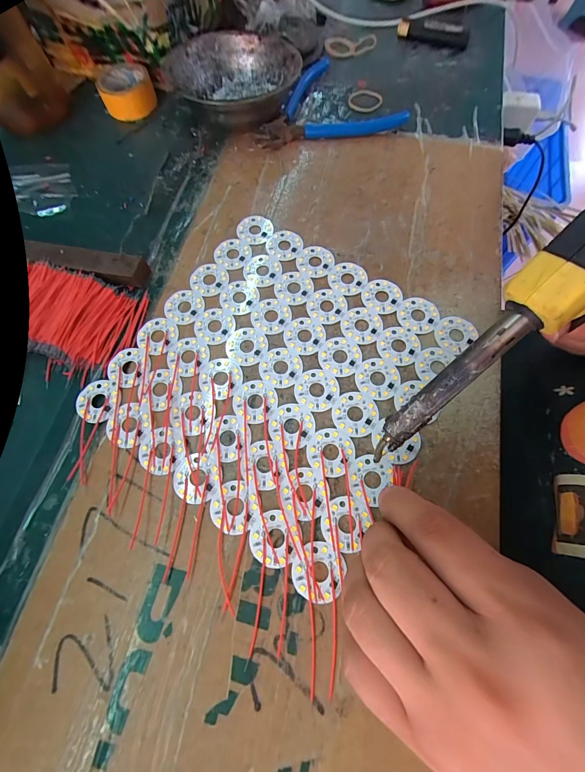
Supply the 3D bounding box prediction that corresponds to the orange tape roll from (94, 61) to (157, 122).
[{"bbox_3d":[-0.173,-0.308,0.332,0.054,0.027,0.054,-1,70,2],"label":"orange tape roll"}]

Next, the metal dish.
[{"bbox_3d":[-0.057,-0.294,0.312,0.119,0.042,0.122,-1,70,2],"label":"metal dish"}]

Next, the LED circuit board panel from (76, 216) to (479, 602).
[{"bbox_3d":[-0.009,-0.013,0.226,0.203,0.004,0.206,33,74,13],"label":"LED circuit board panel"}]

